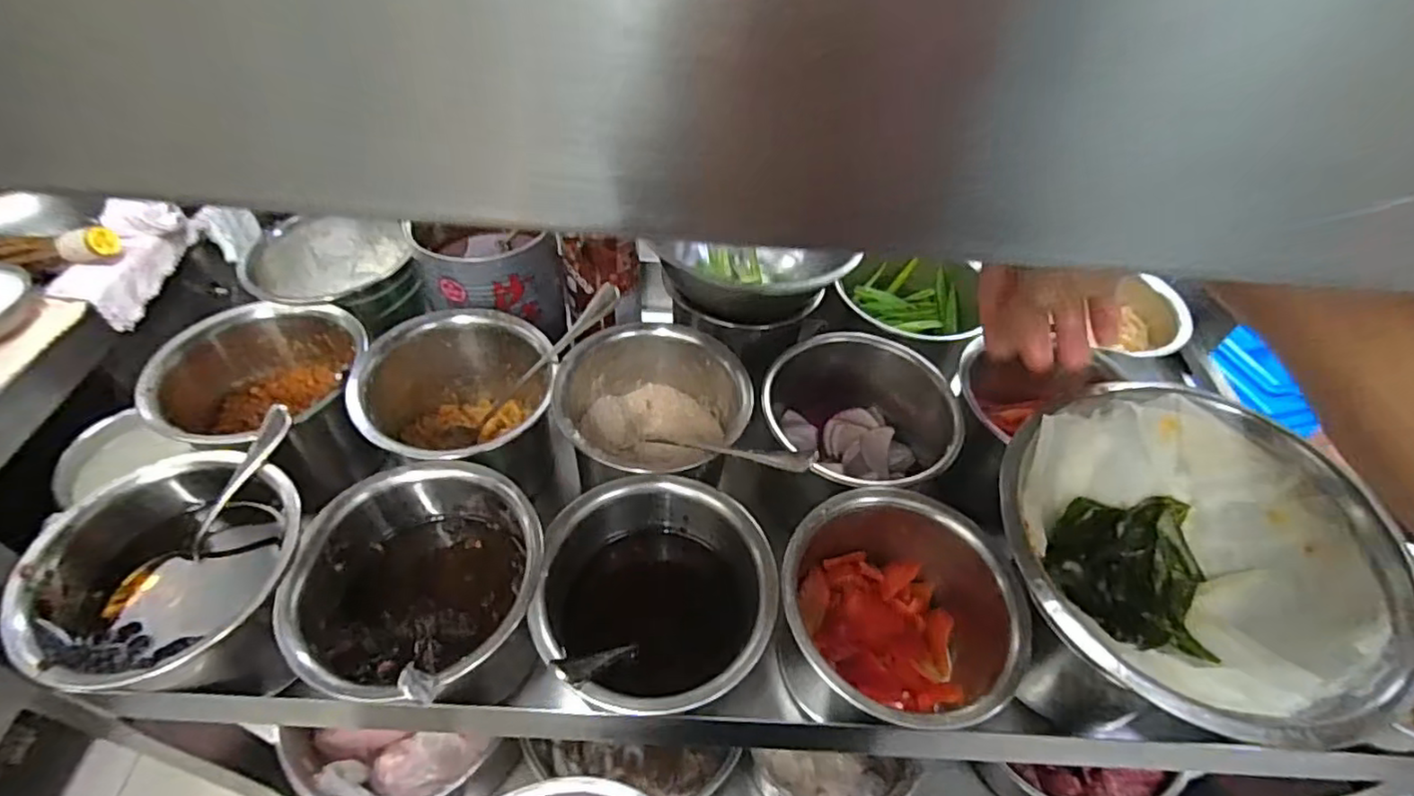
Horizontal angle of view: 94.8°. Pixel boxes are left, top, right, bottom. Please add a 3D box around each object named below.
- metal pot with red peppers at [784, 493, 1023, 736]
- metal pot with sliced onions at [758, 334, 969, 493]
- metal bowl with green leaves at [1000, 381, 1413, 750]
[{"bbox_3d":[0.093,0.119,0.346,0.115,0.082,0.112,3,49,-4],"label":"metal pot with red peppers"},{"bbox_3d":[0.095,0.018,0.425,0.125,0.076,0.120,3,49,-4],"label":"metal pot with sliced onions"},{"bbox_3d":[0.220,0.078,0.311,0.155,0.069,0.158,3,49,-4],"label":"metal bowl with green leaves"}]

